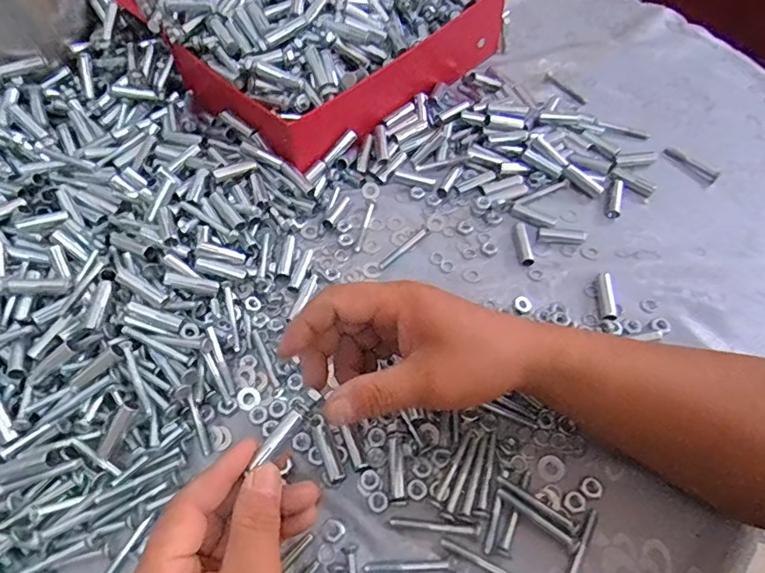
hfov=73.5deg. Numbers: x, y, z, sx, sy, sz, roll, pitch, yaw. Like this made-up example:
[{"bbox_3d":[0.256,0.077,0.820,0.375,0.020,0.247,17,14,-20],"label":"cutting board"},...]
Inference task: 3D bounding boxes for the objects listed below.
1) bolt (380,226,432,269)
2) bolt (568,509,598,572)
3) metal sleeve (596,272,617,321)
[{"bbox_3d":[0.020,-0.035,0.442,0.057,0.009,0.009,-39,65,-21],"label":"bolt"},{"bbox_3d":[0.120,0.163,0.311,0.007,0.009,0.055,24,61,15],"label":"bolt"},{"bbox_3d":[0.179,0.009,0.406,0.013,0.009,0.043,4,58,4],"label":"metal sleeve"}]

